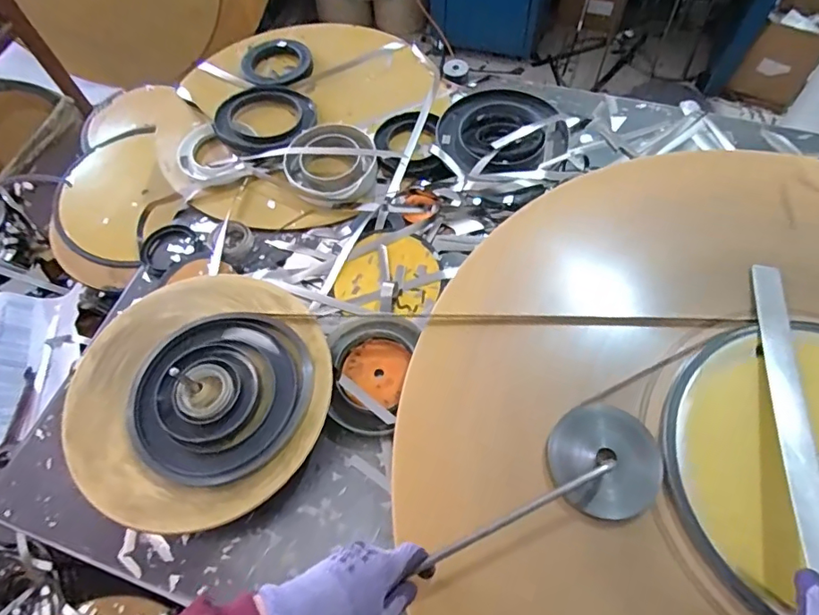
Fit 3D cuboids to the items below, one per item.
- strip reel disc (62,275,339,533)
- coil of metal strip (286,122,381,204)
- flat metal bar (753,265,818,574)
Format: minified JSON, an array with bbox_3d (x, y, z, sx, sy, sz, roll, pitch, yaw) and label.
[{"bbox_3d":[-0.239,0.085,0.573,0.293,0.021,0.275,-2,62,3],"label":"strip reel disc"},{"bbox_3d":[-0.113,-0.219,0.759,0.137,0.030,0.111,30,68,18],"label":"coil of metal strip"},{"bbox_3d":[0.376,0.084,0.511,0.029,0.009,0.321,11,55,9],"label":"flat metal bar"}]

